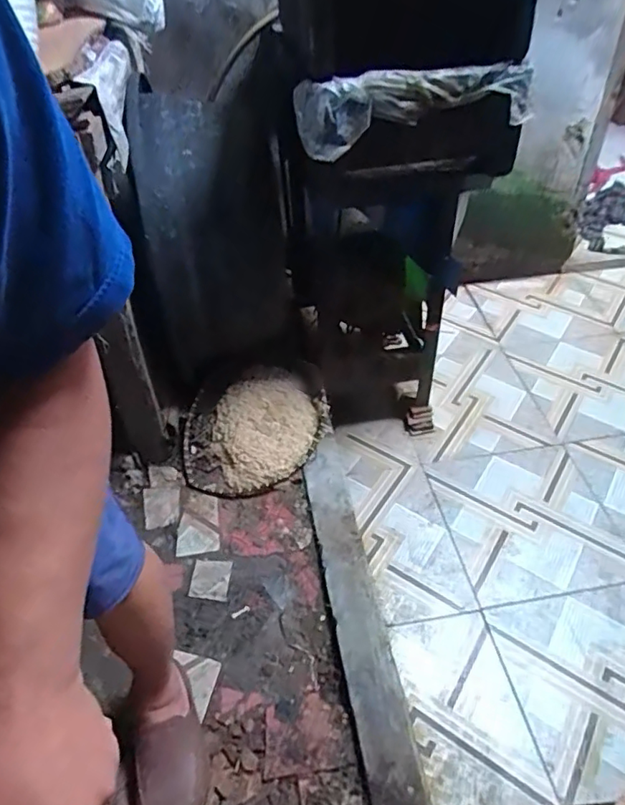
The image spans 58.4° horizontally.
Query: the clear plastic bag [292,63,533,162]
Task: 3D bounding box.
[{"bbox_3d":[0.171,-0.493,0.933,0.402,0.104,0.071,-10,45,-5],"label":"clear plastic bag"}]

